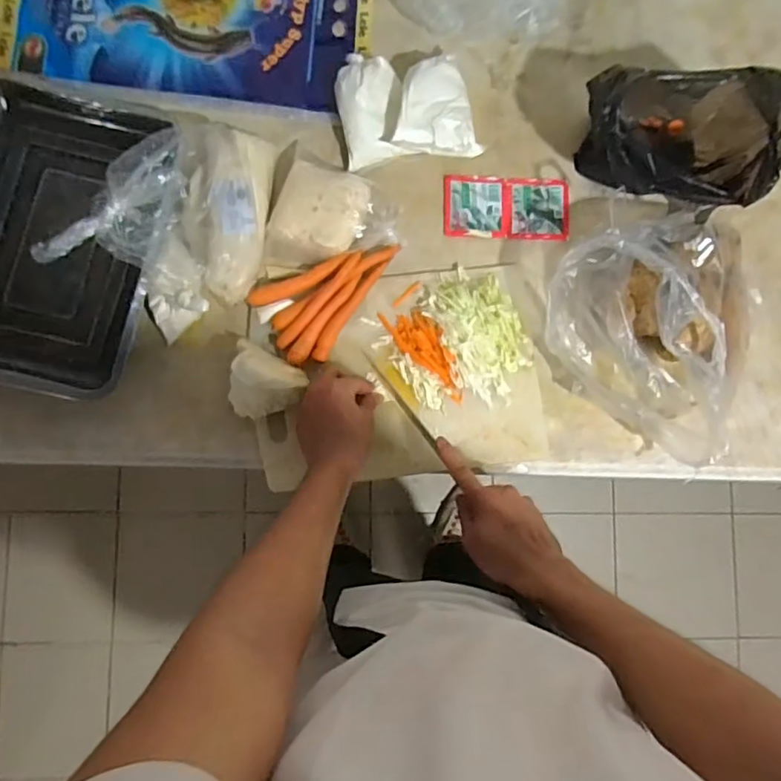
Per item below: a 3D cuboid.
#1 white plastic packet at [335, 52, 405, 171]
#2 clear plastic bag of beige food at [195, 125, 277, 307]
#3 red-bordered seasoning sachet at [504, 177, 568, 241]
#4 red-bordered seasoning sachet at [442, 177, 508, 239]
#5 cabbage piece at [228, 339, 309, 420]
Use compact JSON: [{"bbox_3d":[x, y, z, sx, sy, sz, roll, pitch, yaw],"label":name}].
[{"bbox_3d":[-0.026,-0.344,0.702,0.075,0.055,0.131,-8,87,-3],"label":"white plastic packet"},{"bbox_3d":[-0.190,-0.207,0.670,0.087,0.055,0.204,5,86,-2],"label":"clear plastic bag of beige food"},{"bbox_3d":[0.187,-0.233,0.736,0.081,0.008,0.080,0,86,-2],"label":"red-bordered seasoning sachet"},{"bbox_3d":[0.108,-0.234,0.729,0.078,0.004,0.079,1,86,-2],"label":"red-bordered seasoning sachet"},{"bbox_3d":[-0.146,-0.007,0.632,0.084,0.055,0.074,25,86,-1],"label":"cabbage piece"}]

